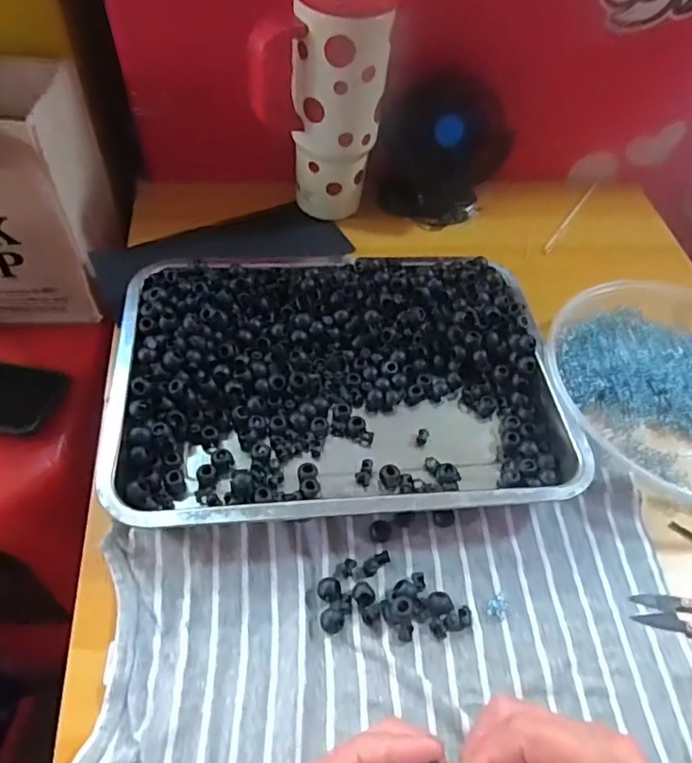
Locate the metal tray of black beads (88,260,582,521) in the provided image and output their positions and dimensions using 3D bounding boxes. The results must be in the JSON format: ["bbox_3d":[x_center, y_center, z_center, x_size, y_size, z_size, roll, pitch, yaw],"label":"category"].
[{"bbox_3d":[-0.006,-0.001,0.476,0.340,0.045,0.244,-3,54,-8],"label":"metal tray of black beads"}]

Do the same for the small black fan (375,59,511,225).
[{"bbox_3d":[0.098,-0.236,0.609,0.125,0.133,0.066,14,54,4],"label":"small black fan"}]

